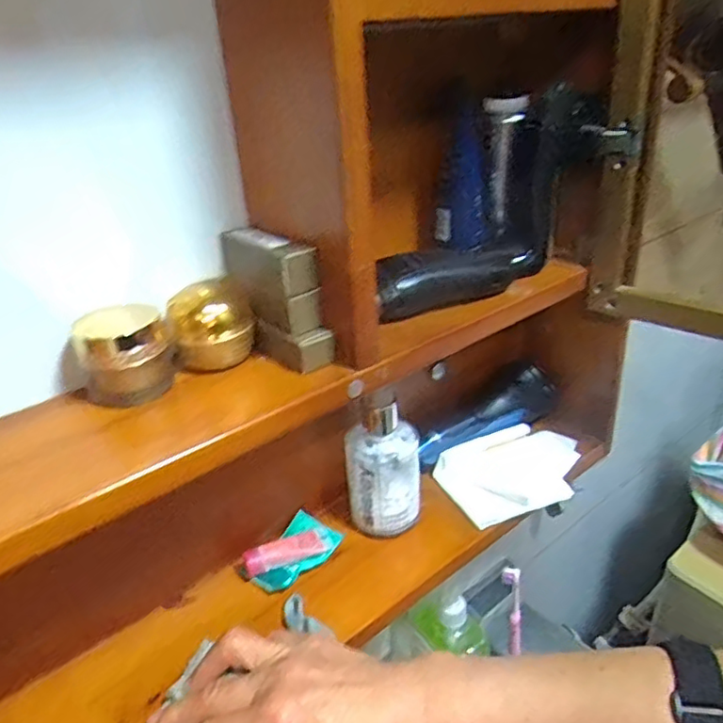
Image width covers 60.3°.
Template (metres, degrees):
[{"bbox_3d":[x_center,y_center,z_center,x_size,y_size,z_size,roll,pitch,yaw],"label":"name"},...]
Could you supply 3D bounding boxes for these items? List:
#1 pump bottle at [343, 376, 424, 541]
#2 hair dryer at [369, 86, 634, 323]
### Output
[{"bbox_3d":[0.017,0.076,0.477,0.055,0.105,0.048,-4,28,1],"label":"pump bottle"},{"bbox_3d":[0.096,-0.118,0.459,0.216,0.121,0.087,-12,29,-14],"label":"hair dryer"}]

